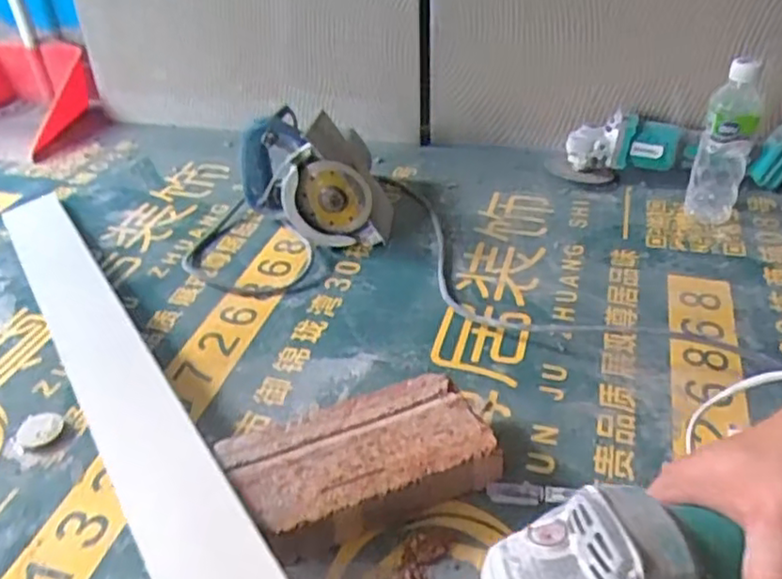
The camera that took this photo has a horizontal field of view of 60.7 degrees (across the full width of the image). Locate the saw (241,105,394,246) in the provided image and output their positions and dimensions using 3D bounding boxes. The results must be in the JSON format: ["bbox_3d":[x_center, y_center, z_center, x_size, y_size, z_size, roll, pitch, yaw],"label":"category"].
[{"bbox_3d":[-0.100,-0.154,0.884,0.192,0.143,0.160,-3,38,0],"label":"saw"}]

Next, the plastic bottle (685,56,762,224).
[{"bbox_3d":[0.416,-0.180,0.829,0.060,0.197,0.058,17,42,24],"label":"plastic bottle"}]

